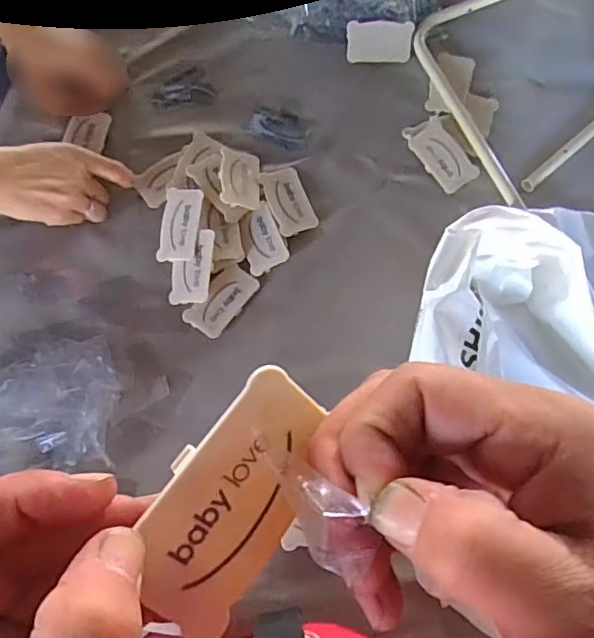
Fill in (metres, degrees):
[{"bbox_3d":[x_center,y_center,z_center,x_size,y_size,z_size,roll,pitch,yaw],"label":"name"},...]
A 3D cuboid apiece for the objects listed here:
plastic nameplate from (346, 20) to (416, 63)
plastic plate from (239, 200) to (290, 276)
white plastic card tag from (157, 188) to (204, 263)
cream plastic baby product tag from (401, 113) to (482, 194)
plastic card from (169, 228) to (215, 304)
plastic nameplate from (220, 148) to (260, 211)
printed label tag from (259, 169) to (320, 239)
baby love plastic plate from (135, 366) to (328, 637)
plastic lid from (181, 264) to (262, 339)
[{"bbox_3d":[0.094,-0.310,0.666,0.074,0.006,0.043,-3,100,-11],"label":"plastic nameplate"},{"bbox_3d":[-0.036,-0.081,0.600,0.040,0.009,0.067,-20,72,-8],"label":"plastic plate"},{"bbox_3d":[-0.116,-0.095,0.595,0.040,0.004,0.074,3,82,17],"label":"white plastic card tag"},{"bbox_3d":[0.153,-0.177,0.636,0.044,0.013,0.084,-29,74,-11],"label":"cream plastic baby product tag"},{"bbox_3d":[-0.104,-0.052,0.587,0.039,0.005,0.073,2,81,15],"label":"plastic card"},{"bbox_3d":[-0.059,-0.145,0.614,0.041,0.006,0.068,5,66,-18],"label":"plastic nameplate"},{"bbox_3d":[-0.008,-0.122,0.611,0.041,0.005,0.074,-19,72,-8],"label":"printed label tag"},{"bbox_3d":[-0.018,0.052,0.172,0.038,0.004,0.073,39,77,-24],"label":"baby love plastic plate"},{"bbox_3d":[-0.073,-0.018,0.583,0.041,0.007,0.073,40,75,12],"label":"plastic lid"}]

